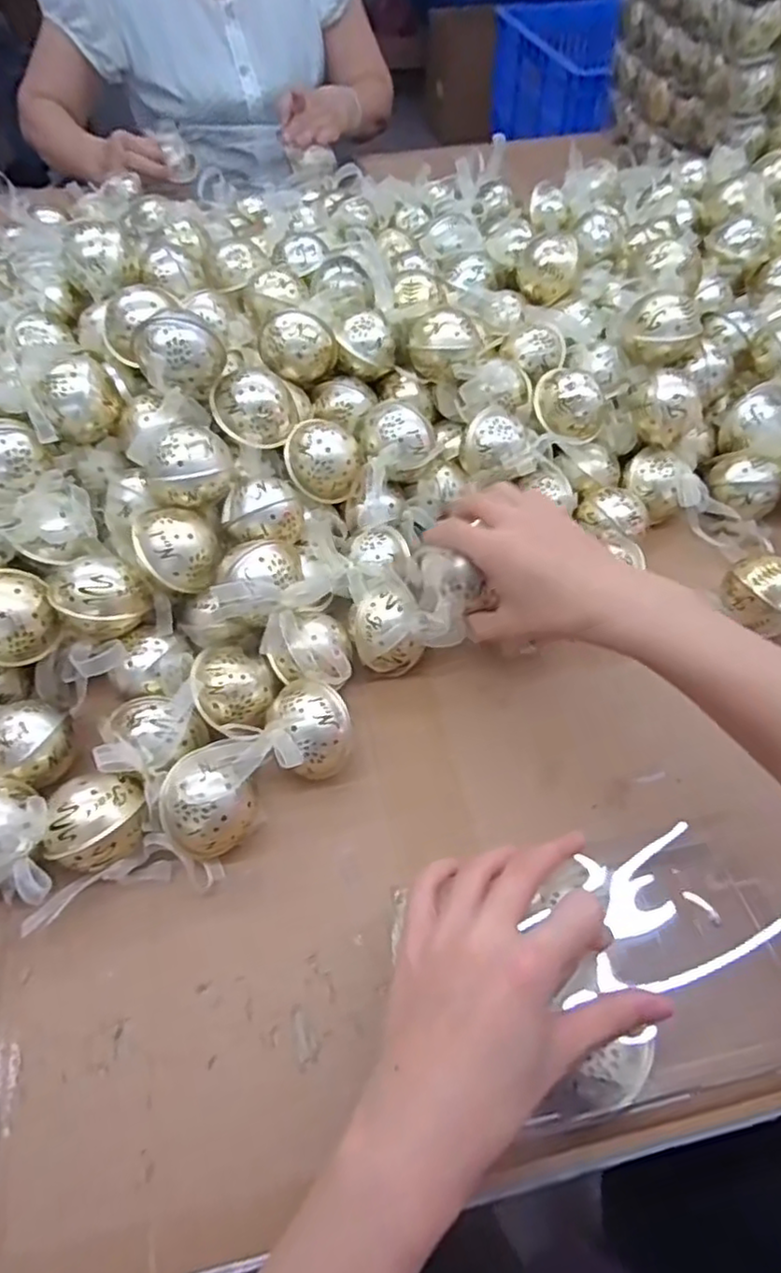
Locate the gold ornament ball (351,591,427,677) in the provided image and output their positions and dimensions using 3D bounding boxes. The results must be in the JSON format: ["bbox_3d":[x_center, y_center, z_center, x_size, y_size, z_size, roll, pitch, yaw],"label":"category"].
[{"bbox_3d":[-0.002,-0.002,0.447,0.046,0.049,0.041,-7,55,-4],"label":"gold ornament ball"}]

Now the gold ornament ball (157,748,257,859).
[{"bbox_3d":[-0.103,0.098,0.383,0.052,0.053,0.053,-18,57,-12],"label":"gold ornament ball"}]

